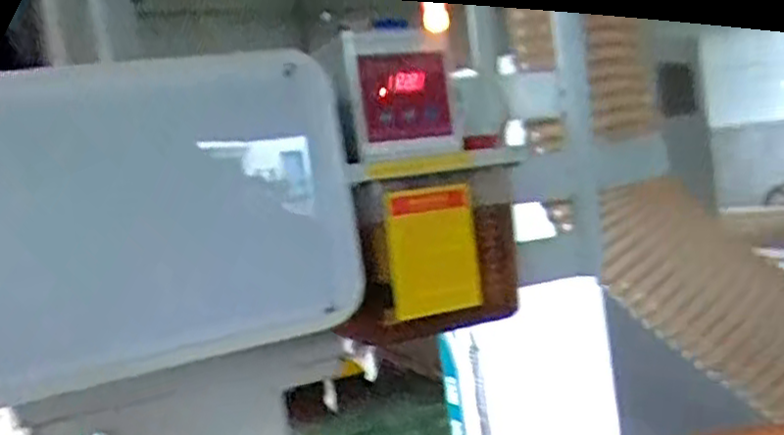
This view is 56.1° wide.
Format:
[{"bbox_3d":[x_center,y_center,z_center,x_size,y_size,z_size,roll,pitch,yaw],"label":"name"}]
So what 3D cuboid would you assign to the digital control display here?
[{"bbox_3d":[0.011,-0.101,0.604,0.092,0.101,0.041,-9,-1,-8],"label":"digital control display"}]

